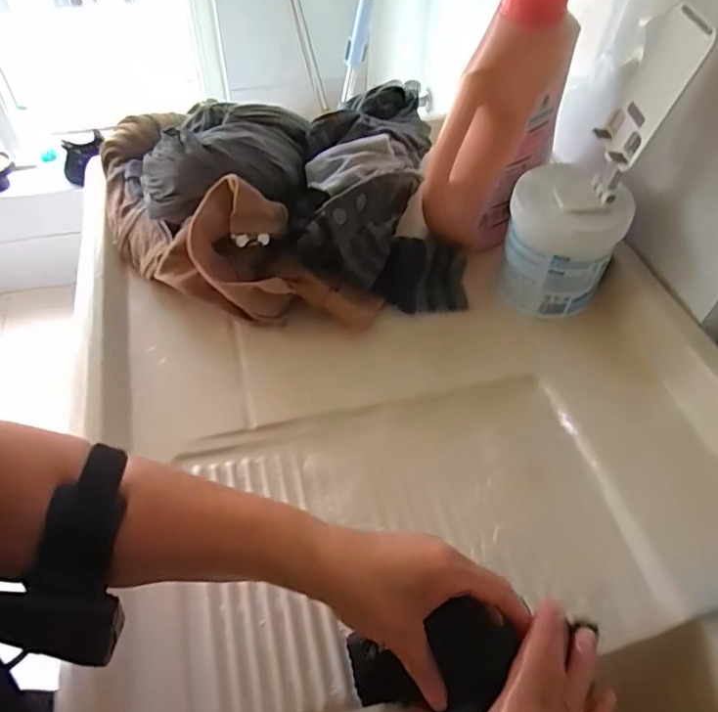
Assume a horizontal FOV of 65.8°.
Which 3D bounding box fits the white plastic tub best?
[{"bbox_3d":[0.203,-0.112,0.574,0.106,0.139,0.092,19,53,13],"label":"white plastic tub"}]

